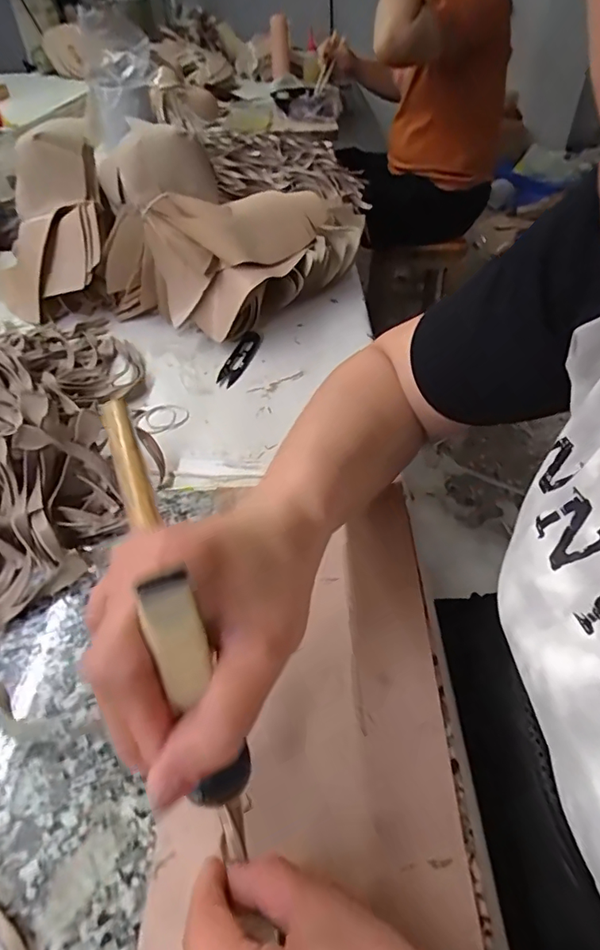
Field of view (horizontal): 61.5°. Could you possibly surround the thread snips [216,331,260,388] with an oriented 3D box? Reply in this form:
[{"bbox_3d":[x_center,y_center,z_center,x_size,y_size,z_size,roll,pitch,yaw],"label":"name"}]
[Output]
[{"bbox_3d":[-0.069,-0.138,0.588,0.029,0.009,0.103,9,46,10],"label":"thread snips"}]

